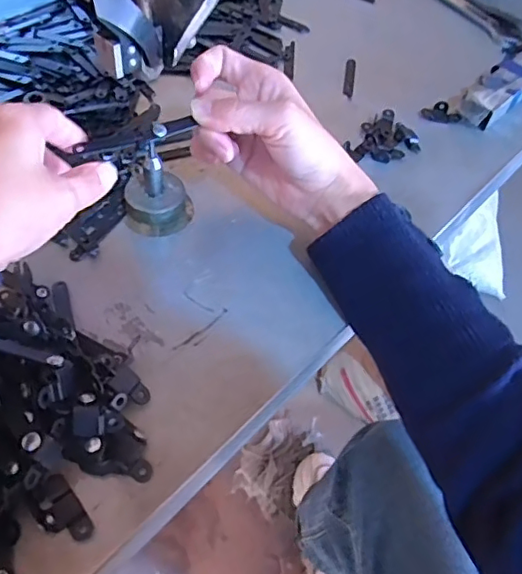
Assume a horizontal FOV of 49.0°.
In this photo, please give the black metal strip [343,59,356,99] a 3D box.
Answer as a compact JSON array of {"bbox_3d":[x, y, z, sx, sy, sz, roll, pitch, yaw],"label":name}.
[{"bbox_3d":[0.078,-0.184,0.505,0.009,0.005,0.054,12,54,0],"label":"black metal strip"}]

